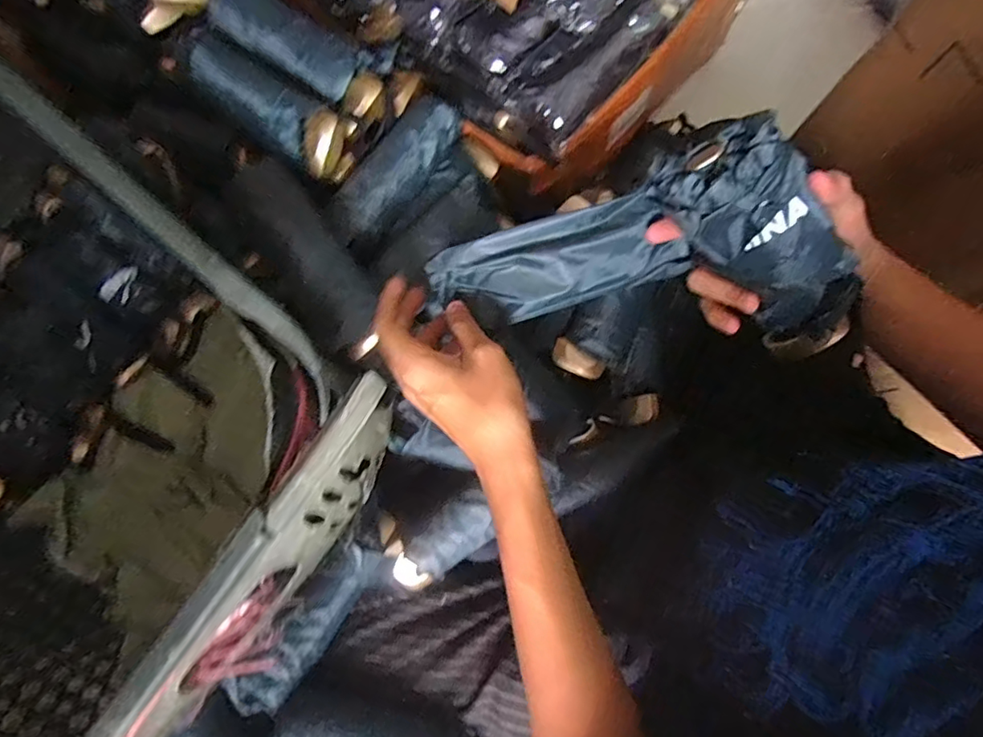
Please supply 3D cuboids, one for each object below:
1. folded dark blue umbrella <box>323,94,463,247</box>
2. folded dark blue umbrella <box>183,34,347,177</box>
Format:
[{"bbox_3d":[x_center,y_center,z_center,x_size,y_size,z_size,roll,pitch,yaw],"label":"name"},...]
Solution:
[{"bbox_3d":[-0.081,-0.161,0.456,0.048,0.035,0.139,43,83,8],"label":"folded dark blue umbrella"},{"bbox_3d":[-0.189,-0.219,0.446,0.160,0.041,0.053,40,83,7],"label":"folded dark blue umbrella"}]

